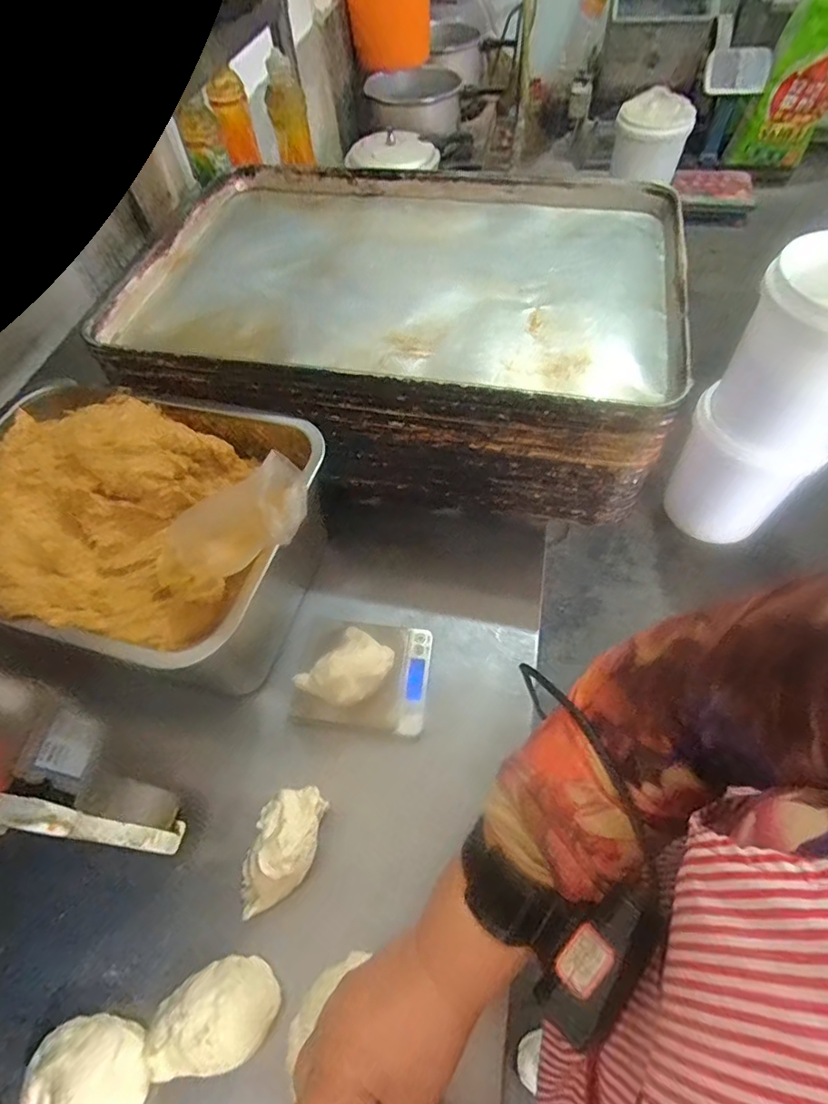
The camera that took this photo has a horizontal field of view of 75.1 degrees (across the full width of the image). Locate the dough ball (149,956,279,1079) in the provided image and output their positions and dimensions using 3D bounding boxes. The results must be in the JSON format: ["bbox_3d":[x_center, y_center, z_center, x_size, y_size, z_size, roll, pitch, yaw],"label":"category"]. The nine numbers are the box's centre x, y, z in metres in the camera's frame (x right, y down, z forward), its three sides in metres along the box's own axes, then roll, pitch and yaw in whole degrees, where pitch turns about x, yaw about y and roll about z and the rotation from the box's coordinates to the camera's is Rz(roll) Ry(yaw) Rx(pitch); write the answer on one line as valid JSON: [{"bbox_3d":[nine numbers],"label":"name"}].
[{"bbox_3d":[-0.143,0.327,0.379,0.087,0.033,0.058,-13,57,-4],"label":"dough ball"}]

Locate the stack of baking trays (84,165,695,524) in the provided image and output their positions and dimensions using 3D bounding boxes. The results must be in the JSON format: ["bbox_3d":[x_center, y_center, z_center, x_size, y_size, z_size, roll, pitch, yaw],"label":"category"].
[{"bbox_3d":[-0.008,-0.286,0.663,0.608,0.168,0.446,12,59,12],"label":"stack of baking trays"}]

